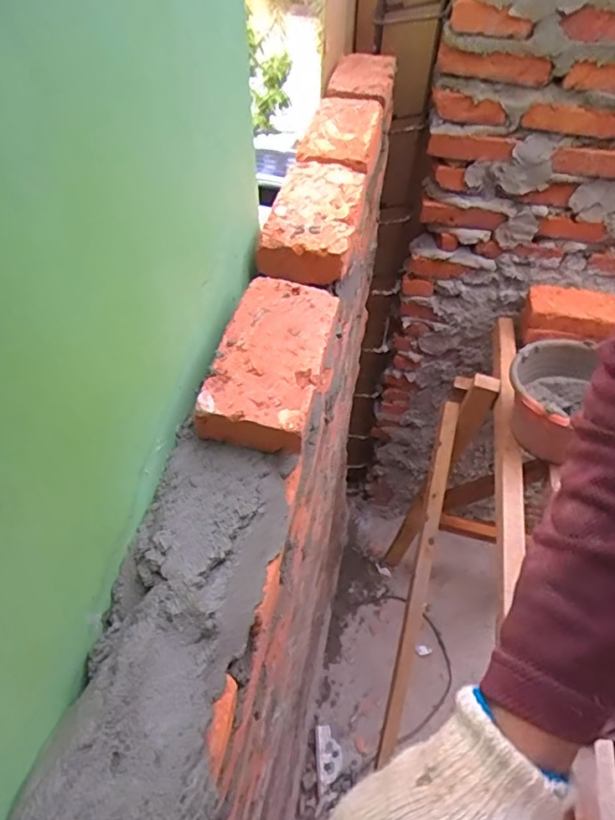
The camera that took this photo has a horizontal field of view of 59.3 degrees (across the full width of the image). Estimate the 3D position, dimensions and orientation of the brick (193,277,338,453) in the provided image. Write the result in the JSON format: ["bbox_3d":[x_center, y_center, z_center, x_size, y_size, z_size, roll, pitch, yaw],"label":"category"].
[{"bbox_3d":[-0.032,-0.053,0.537,0.100,0.043,0.193,9,51,7],"label":"brick"}]

